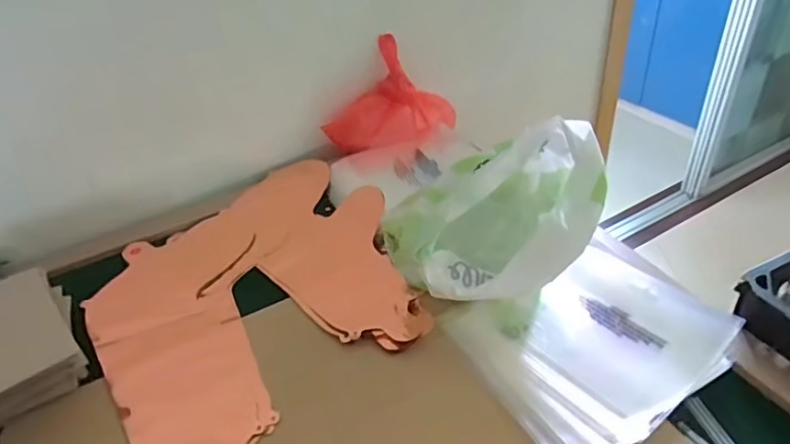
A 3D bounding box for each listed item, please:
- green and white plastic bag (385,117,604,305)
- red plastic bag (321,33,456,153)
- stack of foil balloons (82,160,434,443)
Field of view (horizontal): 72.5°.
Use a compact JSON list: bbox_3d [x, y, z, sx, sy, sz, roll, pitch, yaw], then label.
[{"bbox_3d":[0.122,0.000,0.640,0.237,0.164,0.188,-21,40,-18],"label":"green and white plastic bag"},{"bbox_3d":[-0.006,-0.216,0.952,0.219,0.132,0.136,-32,45,-28],"label":"red plastic bag"},{"bbox_3d":[-0.175,0.080,0.710,0.404,0.026,0.399,-28,44,-25],"label":"stack of foil balloons"}]

